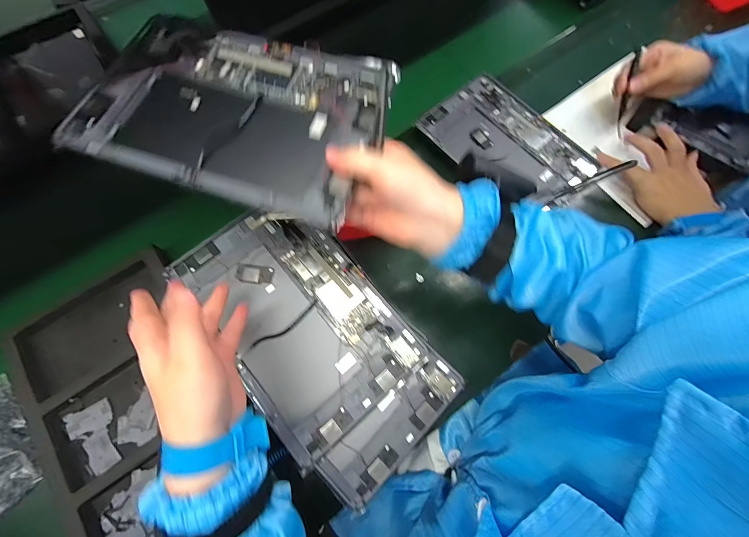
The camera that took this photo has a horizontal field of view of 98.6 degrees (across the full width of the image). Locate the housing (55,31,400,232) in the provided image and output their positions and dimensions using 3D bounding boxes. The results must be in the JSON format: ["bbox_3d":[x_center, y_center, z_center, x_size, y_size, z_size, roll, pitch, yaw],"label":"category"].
[{"bbox_3d":[-0.118,-0.143,0.284,0.254,0.022,0.179,14,69,6],"label":"housing"}]

